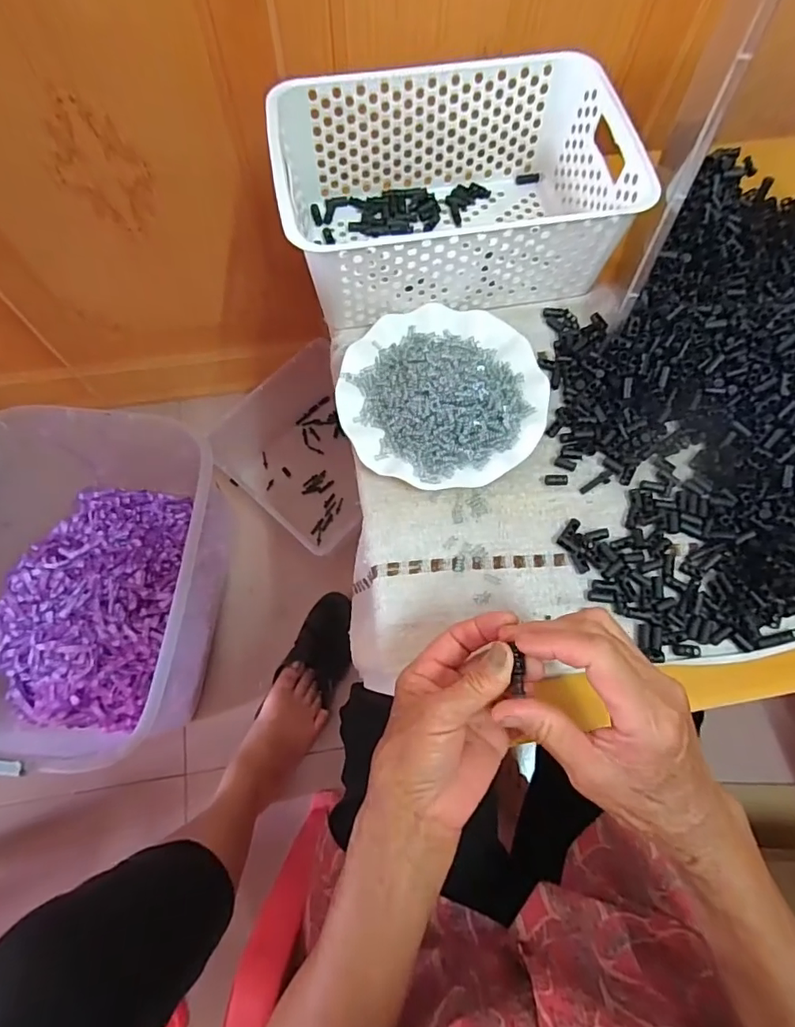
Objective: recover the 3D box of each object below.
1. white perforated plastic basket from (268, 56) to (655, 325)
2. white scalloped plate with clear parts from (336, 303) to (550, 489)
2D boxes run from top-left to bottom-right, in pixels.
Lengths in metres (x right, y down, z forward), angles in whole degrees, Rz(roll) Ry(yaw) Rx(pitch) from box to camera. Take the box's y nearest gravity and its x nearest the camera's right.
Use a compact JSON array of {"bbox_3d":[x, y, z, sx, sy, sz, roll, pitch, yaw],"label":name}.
[{"bbox_3d":[0.046,-0.300,0.493,0.304,0.105,0.201,-11,71,-5],"label":"white perforated plastic basket"},{"bbox_3d":[0.041,-0.110,0.460,0.176,0.049,0.178,0,70,-1],"label":"white scalloped plate with clear parts"}]

